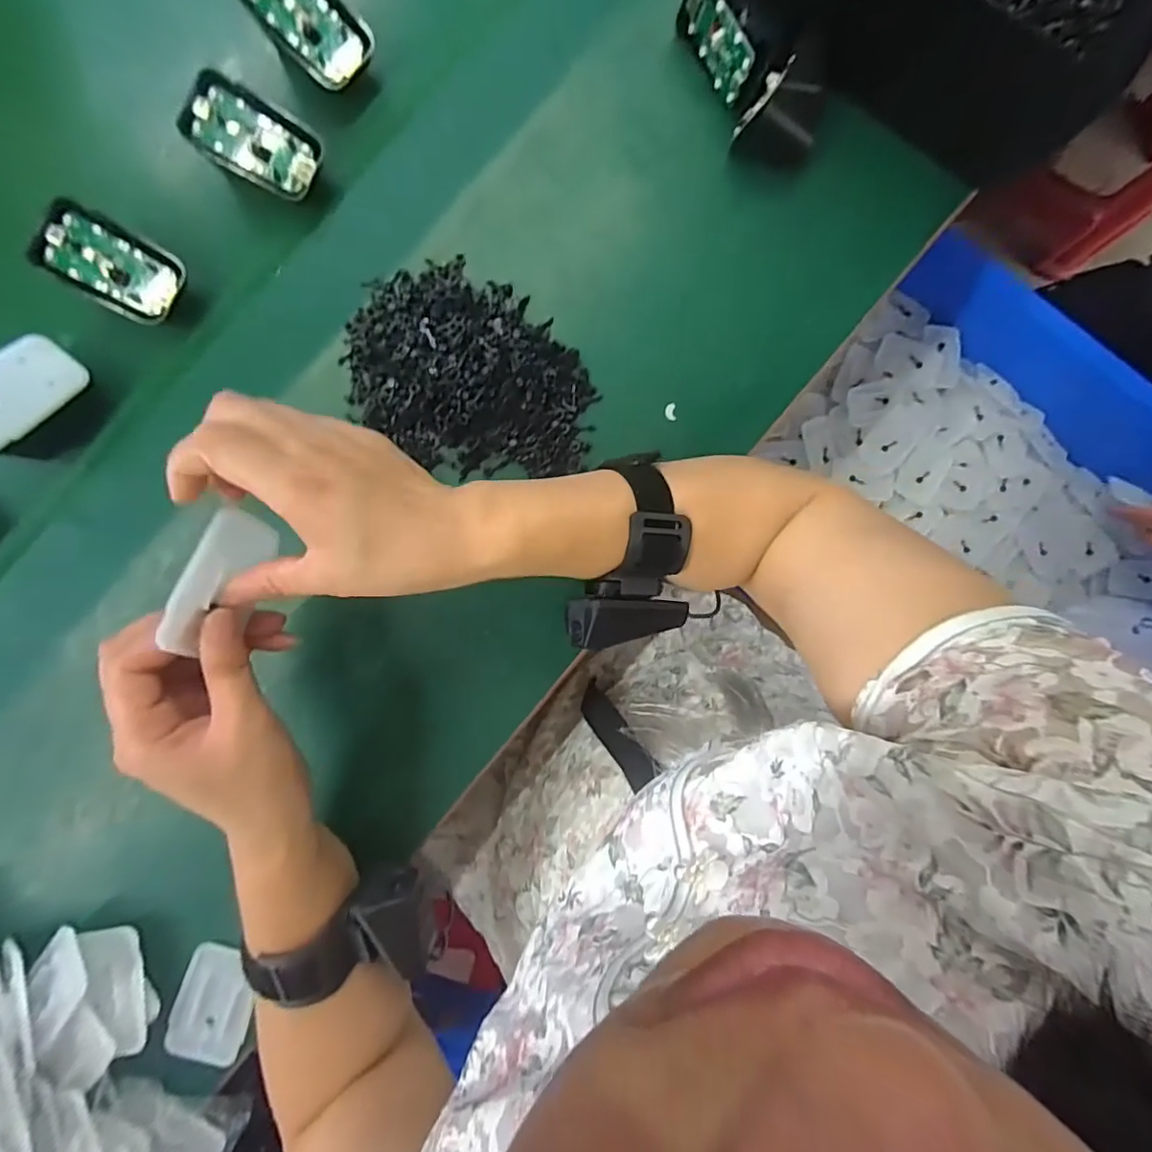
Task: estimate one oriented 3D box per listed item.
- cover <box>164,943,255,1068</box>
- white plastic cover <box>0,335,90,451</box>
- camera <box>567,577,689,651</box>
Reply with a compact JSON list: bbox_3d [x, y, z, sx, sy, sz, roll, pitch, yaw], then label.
[{"bbox_3d":[-0.218,0.259,0.342,0.042,0.010,0.065,14,88,-3],"label":"cover"},{"bbox_3d":[-0.321,-0.105,0.321,0.039,0.011,0.074,39,55,-24],"label":"white plastic cover"},{"bbox_3d":[0.033,0.025,0.324,0.073,0.022,0.027,-2,89,-30],"label":"camera"}]

